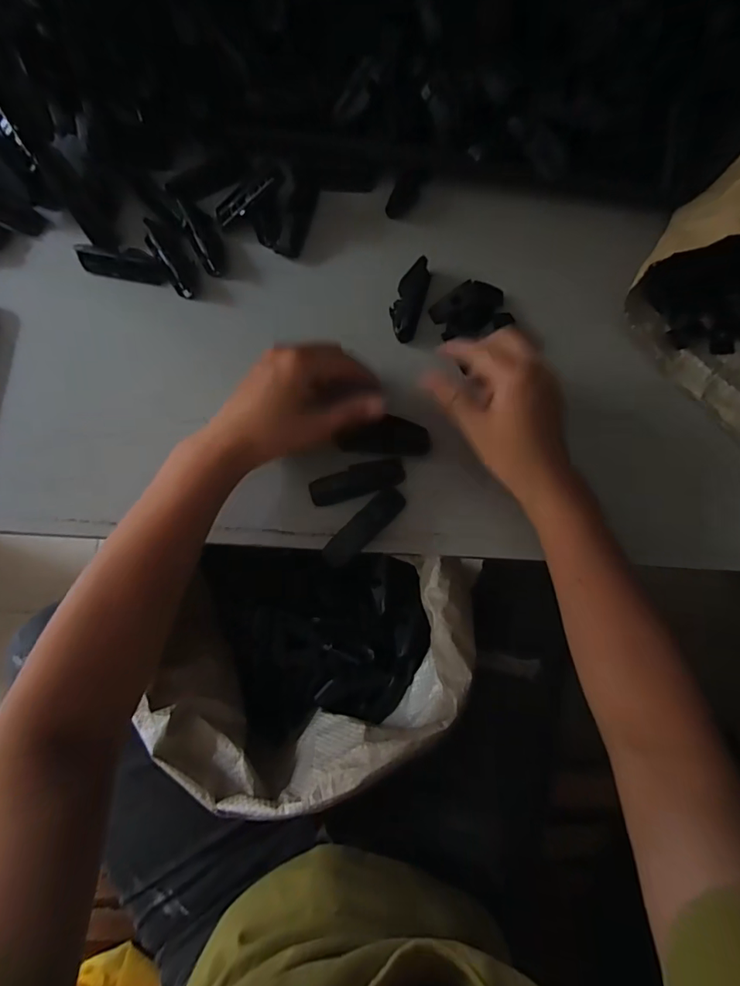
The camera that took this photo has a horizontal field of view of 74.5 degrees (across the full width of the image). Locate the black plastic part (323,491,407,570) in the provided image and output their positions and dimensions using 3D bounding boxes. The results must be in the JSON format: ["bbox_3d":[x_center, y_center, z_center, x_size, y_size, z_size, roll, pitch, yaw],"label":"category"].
[{"bbox_3d":[-0.004,0.026,0.372,0.022,0.014,0.074,43,81,7],"label":"black plastic part"}]

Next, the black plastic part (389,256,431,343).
[{"bbox_3d":[0.032,-0.160,0.405,0.024,0.020,0.070,16,79,2],"label":"black plastic part"}]

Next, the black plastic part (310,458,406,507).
[{"bbox_3d":[-0.010,-0.009,0.378,0.072,0.014,0.023,-16,80,-4],"label":"black plastic part"}]

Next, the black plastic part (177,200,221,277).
[{"bbox_3d":[-0.145,-0.213,0.410,0.010,0.004,0.064,-27,97,-6],"label":"black plastic part"}]

